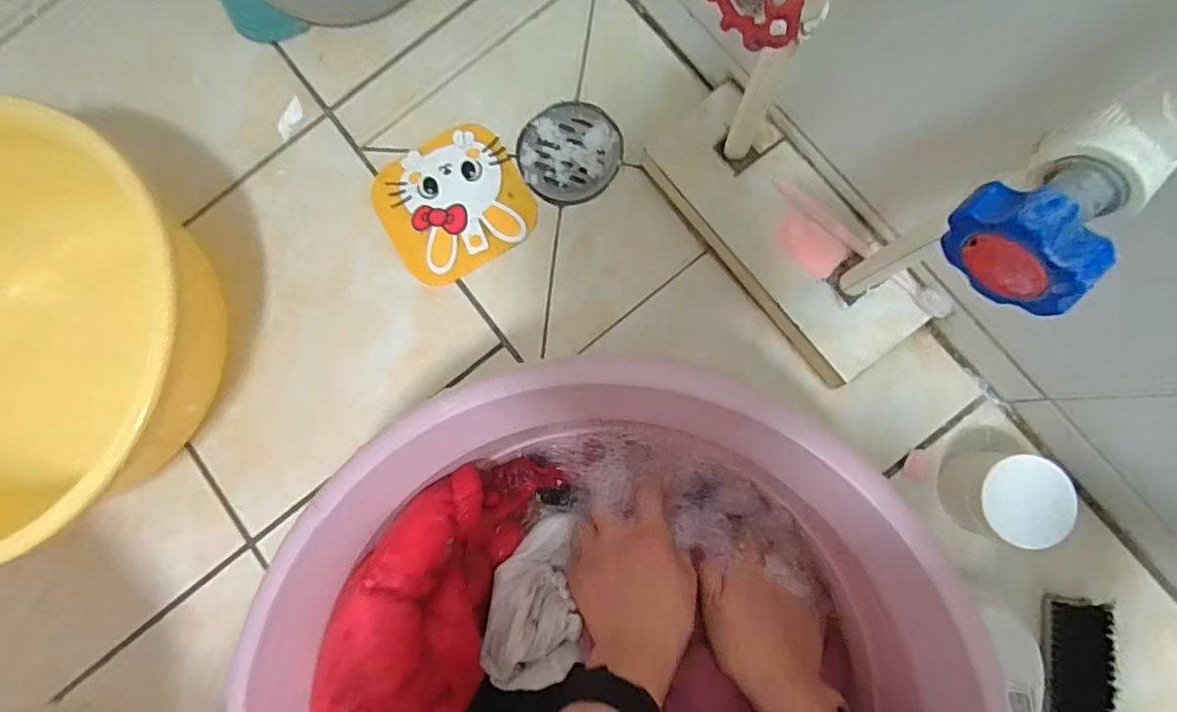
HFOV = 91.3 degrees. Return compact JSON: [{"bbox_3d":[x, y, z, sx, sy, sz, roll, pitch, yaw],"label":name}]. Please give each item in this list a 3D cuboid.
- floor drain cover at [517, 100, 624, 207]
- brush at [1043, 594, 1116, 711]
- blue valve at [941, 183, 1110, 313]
[{"bbox_3d":[-0.018,-0.203,0.573,0.102,0.006,0.099,39,88,7],"label":"floor drain cover"},{"bbox_3d":[0.395,0.251,0.466,0.041,0.029,0.102,6,84,5],"label":"brush"},{"bbox_3d":[0.159,-0.039,0.211,0.017,0.043,0.050,-40,82,-1],"label":"blue valve"}]

